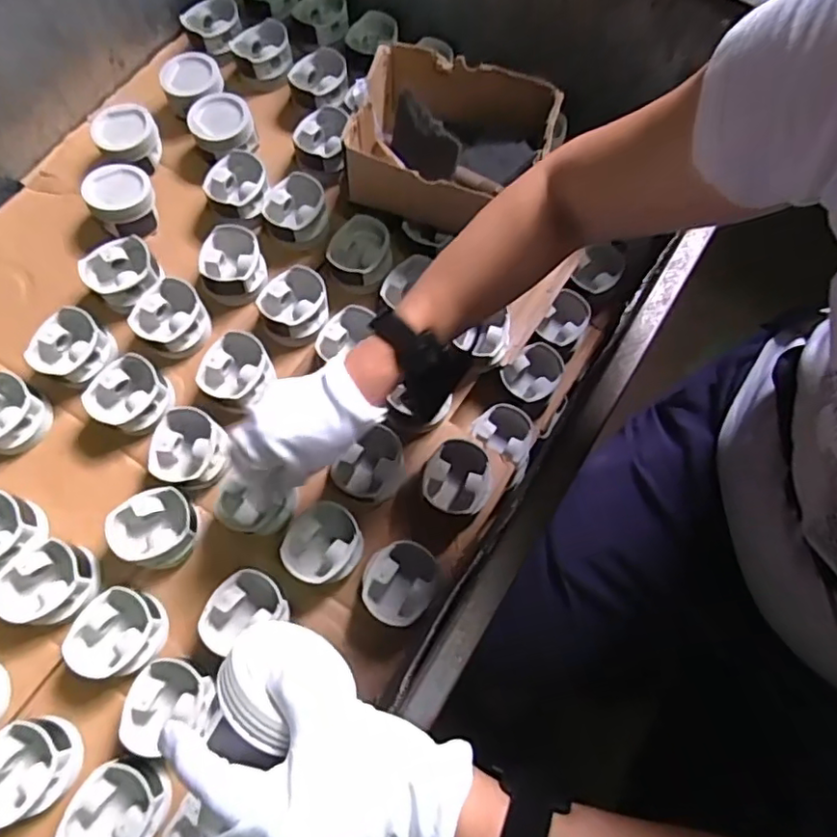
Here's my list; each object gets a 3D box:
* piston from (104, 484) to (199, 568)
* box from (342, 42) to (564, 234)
[{"bbox_3d":[-0.263,0.111,0.600,0.081,0.047,0.073,-20,72,-9],"label":"piston"},{"bbox_3d":[0.036,-0.301,0.664,0.198,0.087,0.167,18,70,5],"label":"box"}]

